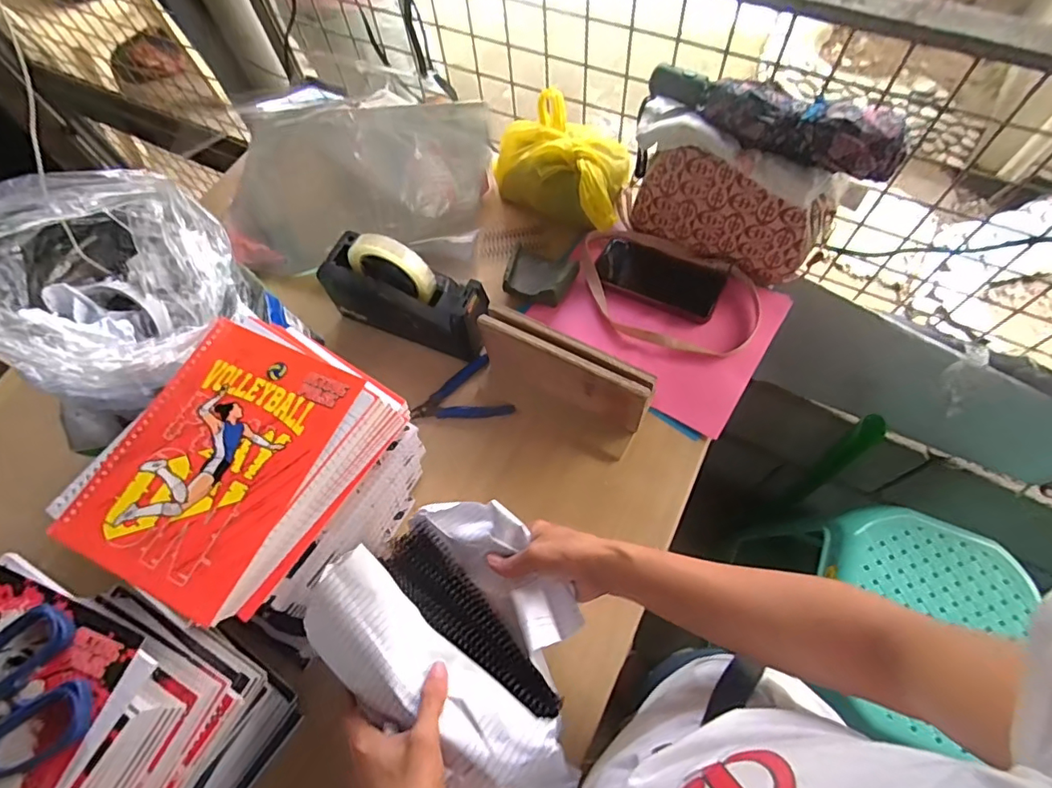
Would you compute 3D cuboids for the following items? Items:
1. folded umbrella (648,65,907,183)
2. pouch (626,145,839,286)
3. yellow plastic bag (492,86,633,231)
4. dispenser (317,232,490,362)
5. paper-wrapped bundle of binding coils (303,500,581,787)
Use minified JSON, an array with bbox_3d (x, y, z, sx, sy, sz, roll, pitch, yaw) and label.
[{"bbox_3d":[0.252,-0.292,0.556,0.268,0.047,0.057,29,70,16],"label":"folded umbrella"},{"bbox_3d":[0.238,-0.214,0.637,0.222,0.134,0.049,18,68,11],"label":"pouch"},{"bbox_3d":[0.054,-0.301,0.710,0.198,0.081,0.134,34,72,17],"label":"yellow plastic bag"},{"bbox_3d":[-0.136,-0.121,0.628,0.216,0.109,0.067,23,69,13],"label":"dispenser"},{"bbox_3d":[-0.045,0.220,0.451,0.192,0.077,0.253,-41,70,-14],"label":"paper-wrapped bundle of binding coils"}]

